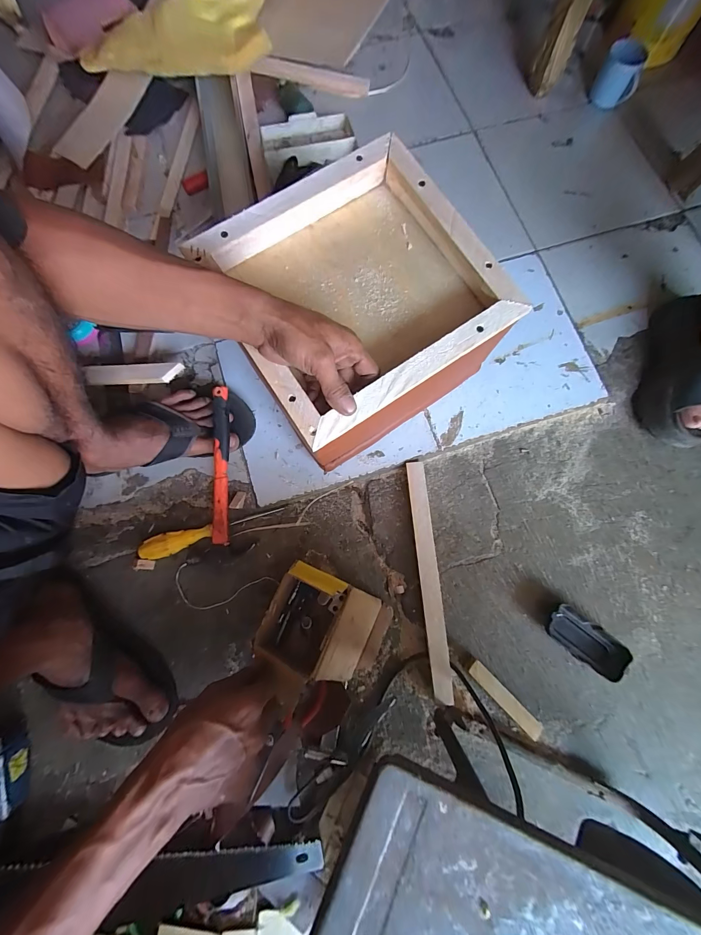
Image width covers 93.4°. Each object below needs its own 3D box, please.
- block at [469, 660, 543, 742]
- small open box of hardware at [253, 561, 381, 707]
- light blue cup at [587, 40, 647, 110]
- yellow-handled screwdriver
[{"bbox_3d":[0.206,0.309,0.441,0.115,0.018,0.022,43,81,9],"label":"block"},{"bbox_3d":[-0.039,0.208,0.430,0.139,0.072,0.128,24,78,5],"label":"small open box of hardware"},{"bbox_3d":[0.548,-0.804,0.673,0.080,0.071,0.078,21,78,4],"label":"light blue cup"},{"bbox_3d":[-0.208,0.093,0.493,0.208,0.025,0.031,-19,78,-5],"label":"yellow-handled screwdriver"}]

